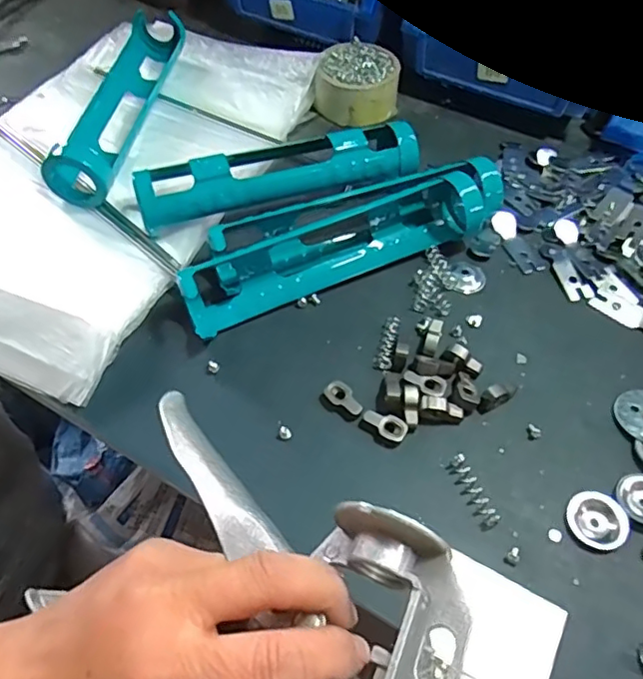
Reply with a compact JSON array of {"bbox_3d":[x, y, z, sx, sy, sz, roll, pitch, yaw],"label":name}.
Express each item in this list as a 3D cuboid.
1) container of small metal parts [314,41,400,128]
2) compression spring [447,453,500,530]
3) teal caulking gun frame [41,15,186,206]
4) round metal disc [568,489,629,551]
[{"bbox_3d":[0.038,-0.265,0.604,0.086,0.043,0.088,10,54,7],"label":"container of small metal parts"},{"bbox_3d":[0.096,0.096,0.368,0.012,0.009,0.047,-20,56,-14],"label":"compression spring"},{"bbox_3d":[-0.190,-0.225,0.558,0.052,0.045,0.256,6,54,4],"label":"teal caulking gun frame"},{"bbox_3d":[0.171,0.111,0.358,0.034,0.005,0.034,0,54,0],"label":"round metal disc"}]

